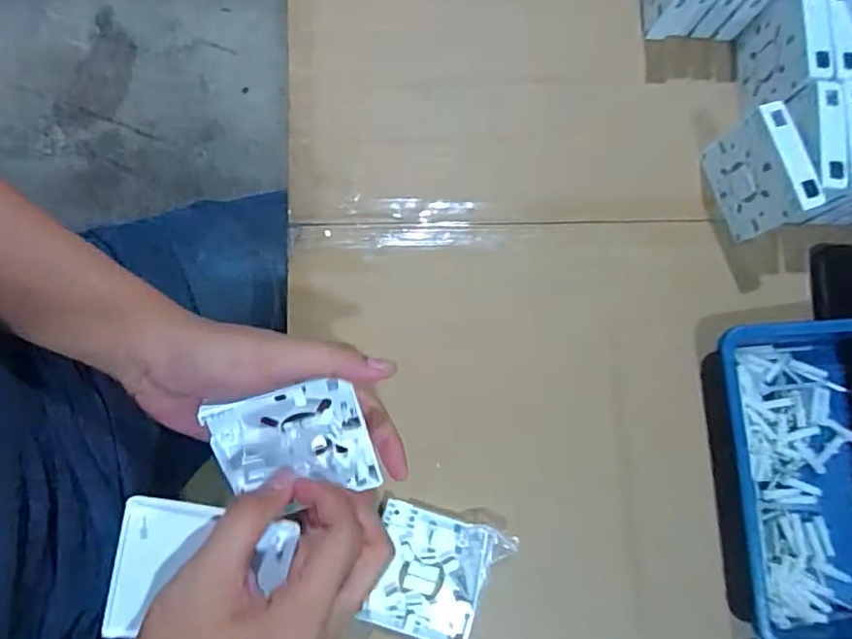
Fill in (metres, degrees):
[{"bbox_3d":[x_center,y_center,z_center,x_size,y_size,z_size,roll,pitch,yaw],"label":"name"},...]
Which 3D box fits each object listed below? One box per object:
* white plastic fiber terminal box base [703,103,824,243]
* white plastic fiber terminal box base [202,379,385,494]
[{"bbox_3d":[0.265,-0.114,0.469,0.024,0.078,0.083,-16,82,-6],"label":"white plastic fiber terminal box base"},{"bbox_3d":[-0.078,0.074,0.354,0.091,0.009,0.070,-8,109,-11],"label":"white plastic fiber terminal box base"}]

